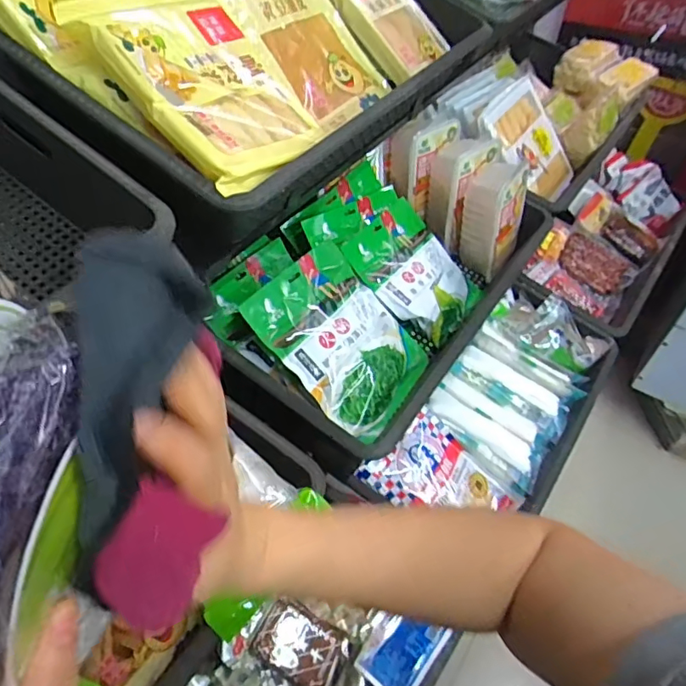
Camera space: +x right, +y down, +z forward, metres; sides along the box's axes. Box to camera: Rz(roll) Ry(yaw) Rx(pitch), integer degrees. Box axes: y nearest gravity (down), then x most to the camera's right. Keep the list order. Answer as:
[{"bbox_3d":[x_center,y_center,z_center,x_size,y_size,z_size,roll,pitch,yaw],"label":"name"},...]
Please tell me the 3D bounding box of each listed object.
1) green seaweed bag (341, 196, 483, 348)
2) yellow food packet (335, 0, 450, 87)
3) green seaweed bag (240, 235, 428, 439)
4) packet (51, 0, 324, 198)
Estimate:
[{"bbox_3d":[0.115,-0.109,0.856,0.211,0.040,0.183,47,55,0],"label":"green seaweed bag"},{"bbox_3d":[0.071,-0.490,0.808,0.127,0.034,0.189,-37,94,-25],"label":"yellow food packet"},{"bbox_3d":[0.002,-0.005,0.708,0.186,0.048,0.233,-43,97,-30],"label":"green seaweed bag"},{"bbox_3d":[-0.154,-0.299,0.582,0.221,0.039,0.211,48,48,-2],"label":"packet"}]

